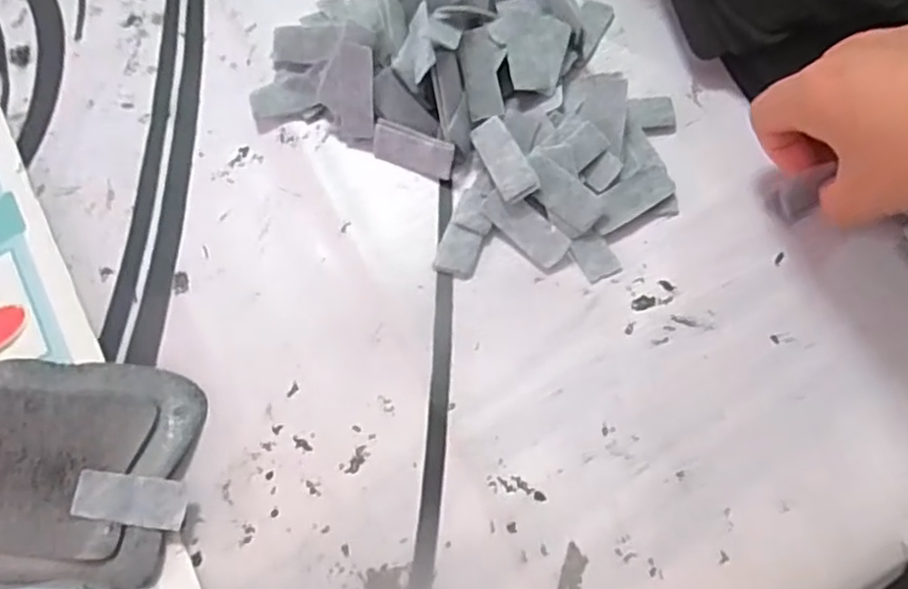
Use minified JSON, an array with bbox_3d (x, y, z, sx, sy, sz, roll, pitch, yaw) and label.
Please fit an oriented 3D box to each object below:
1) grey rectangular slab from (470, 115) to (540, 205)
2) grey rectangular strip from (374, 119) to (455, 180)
[{"bbox_3d":[0.025,-0.070,0.344,0.018,0.007,0.048,-22,66,-7],"label":"grey rectangular slab"},{"bbox_3d":[-0.021,-0.076,0.361,0.045,0.020,0.004,23,31,15],"label":"grey rectangular strip"}]

